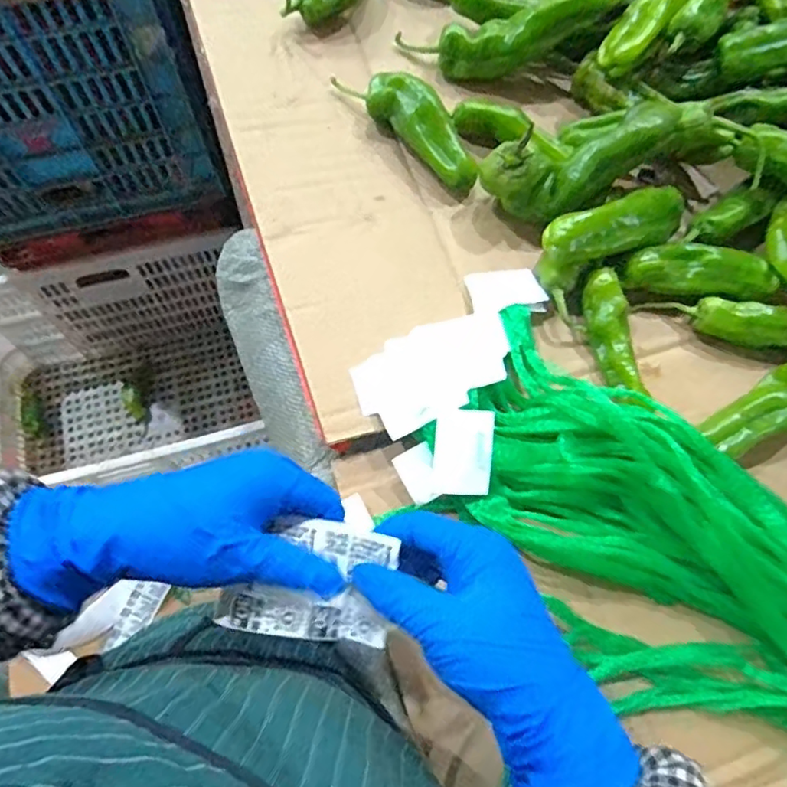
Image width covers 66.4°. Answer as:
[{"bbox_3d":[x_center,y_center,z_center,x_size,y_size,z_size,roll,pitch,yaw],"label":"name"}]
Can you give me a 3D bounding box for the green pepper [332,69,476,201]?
[{"bbox_3d":[0.016,-0.243,0.533,0.163,0.054,0.046,43,76,12],"label":"green pepper"}]

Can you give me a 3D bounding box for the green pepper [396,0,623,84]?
[{"bbox_3d":[0.108,-0.332,0.552,0.204,0.053,0.046,-9,70,21],"label":"green pepper"}]

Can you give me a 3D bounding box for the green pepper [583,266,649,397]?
[{"bbox_3d":[0.175,-0.045,0.483,0.030,0.036,0.103,-11,72,-5],"label":"green pepper"}]

